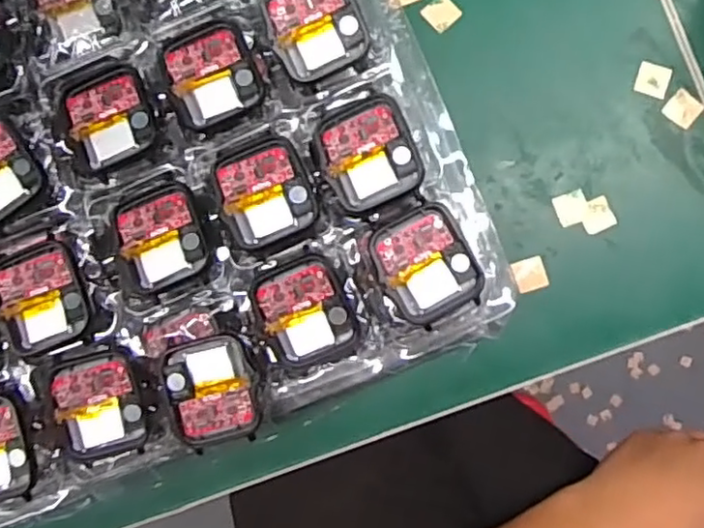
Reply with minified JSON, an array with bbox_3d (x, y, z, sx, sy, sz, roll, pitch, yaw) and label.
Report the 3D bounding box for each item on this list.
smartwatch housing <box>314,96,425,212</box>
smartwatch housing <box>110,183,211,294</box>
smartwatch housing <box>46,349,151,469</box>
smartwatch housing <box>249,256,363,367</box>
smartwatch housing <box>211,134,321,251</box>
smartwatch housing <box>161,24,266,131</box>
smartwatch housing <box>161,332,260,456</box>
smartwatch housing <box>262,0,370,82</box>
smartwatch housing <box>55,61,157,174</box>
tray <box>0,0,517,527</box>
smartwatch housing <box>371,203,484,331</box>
[{"bbox_3d":[0.006,-0.046,0.266,0.037,0.008,0.044,-24,86,1],"label":"smartwatch housing"},{"bbox_3d":[-0.079,-0.011,0.272,0.036,0.007,0.042,-18,86,1],"label":"smartwatch housing"},{"bbox_3d":[-0.104,0.060,0.272,0.034,0.013,0.043,-16,86,1],"label":"smartwatch housing"},{"bbox_3d":[-0.020,0.020,0.270,0.036,0.013,0.042,-23,86,1],"label":"smartwatch housing"},{"bbox_3d":[-0.036,-0.030,0.267,0.037,0.006,0.043,-19,86,1],"label":"smartwatch housing"},{"bbox_3d":[-0.059,-0.080,0.275,0.036,0.006,0.041,-20,86,1],"label":"smartwatch housing"},{"bbox_3d":[-0.057,0.053,0.271,0.037,0.012,0.044,-9,87,2],"label":"smartwatch housing"},{"bbox_3d":[-0.016,-0.101,0.270,0.037,0.010,0.043,-23,86,1],"label":"smartwatch housing"},{"bbox_3d":[-0.104,-0.062,0.274,0.037,0.006,0.043,-21,86,1],"label":"smartwatch housing"},{"bbox_3d":[-0.101,-0.056,0.278,0.257,0.025,0.278,-22,86,2],"label":"tray"},{"bbox_3d":[0.030,0.000,0.264,0.037,0.006,0.045,-26,86,1],"label":"smartwatch housing"}]

